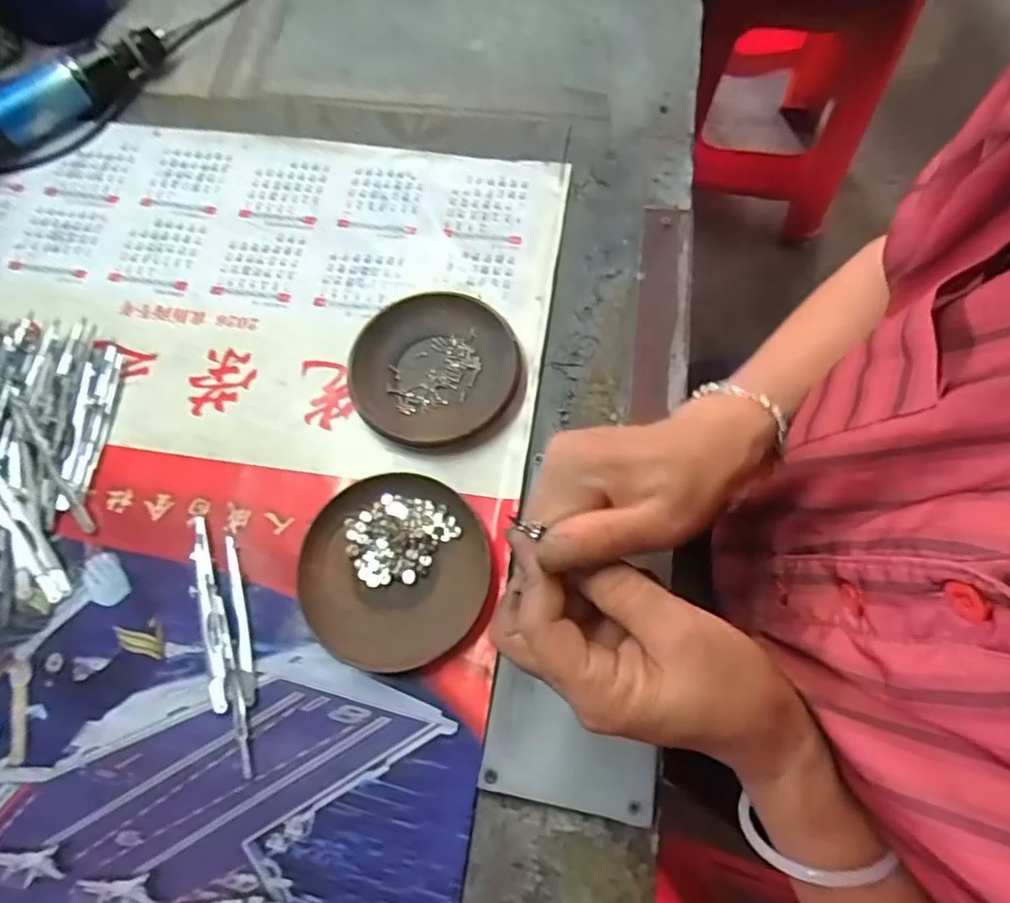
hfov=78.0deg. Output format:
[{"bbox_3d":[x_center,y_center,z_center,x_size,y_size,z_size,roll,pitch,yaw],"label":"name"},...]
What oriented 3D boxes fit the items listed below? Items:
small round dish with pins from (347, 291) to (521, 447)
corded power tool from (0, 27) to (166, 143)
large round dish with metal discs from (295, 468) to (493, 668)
[{"bbox_3d":[-0.049,-0.056,0.427,0.112,0.017,0.112,-1,70,2],"label":"small round dish with pins"},{"bbox_3d":[-0.347,-0.303,0.515,0.144,0.040,0.035,-34,72,-10],"label":"corded power tool"},{"bbox_3d":[-0.067,0.072,0.383,0.112,0.016,0.113,11,71,6],"label":"large round dish with metal discs"}]

